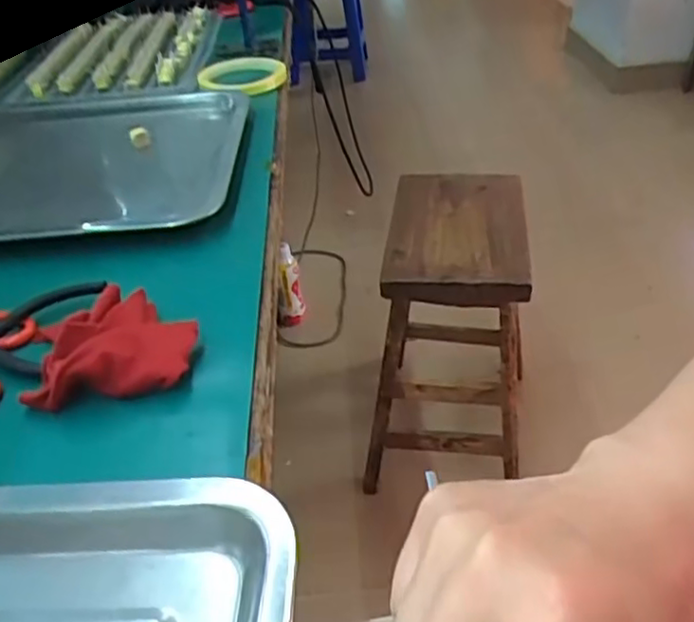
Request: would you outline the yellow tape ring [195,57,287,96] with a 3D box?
[{"bbox_3d":[-0.119,-0.268,0.763,0.094,0.018,0.094,-1,37,0],"label":"yellow tape ring"}]

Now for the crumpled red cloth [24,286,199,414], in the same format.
[{"bbox_3d":[-0.135,0.017,0.387,0.091,0.029,0.079,-11,38,-8],"label":"crumpled red cloth"}]

